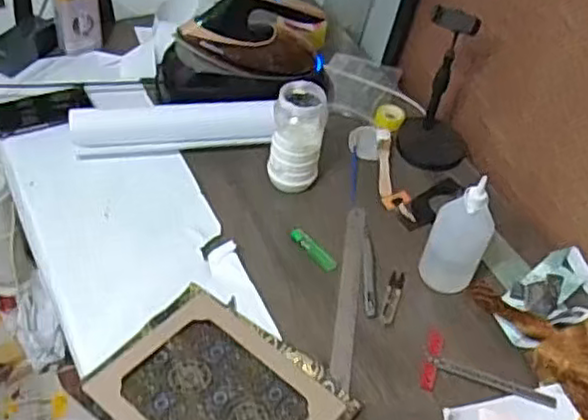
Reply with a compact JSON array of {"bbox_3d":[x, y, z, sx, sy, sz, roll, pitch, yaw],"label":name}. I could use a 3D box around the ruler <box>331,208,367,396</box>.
[{"bbox_3d":[0.080,0.114,0.983,0.028,0.009,0.306,7,48,4],"label":"ruler"}]

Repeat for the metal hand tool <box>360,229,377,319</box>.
[{"bbox_3d":[0.108,0.087,1.013,0.019,0.004,0.157,2,48,0],"label":"metal hand tool"}]

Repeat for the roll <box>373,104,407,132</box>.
[{"bbox_3d":[0.172,-0.167,1.257,0.054,0.026,0.050,1,48,-1],"label":"roll"}]

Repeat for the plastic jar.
[{"bbox_3d":[0.005,-0.109,1.066,0.082,0.161,0.070,3,48,1],"label":"plastic jar"}]

